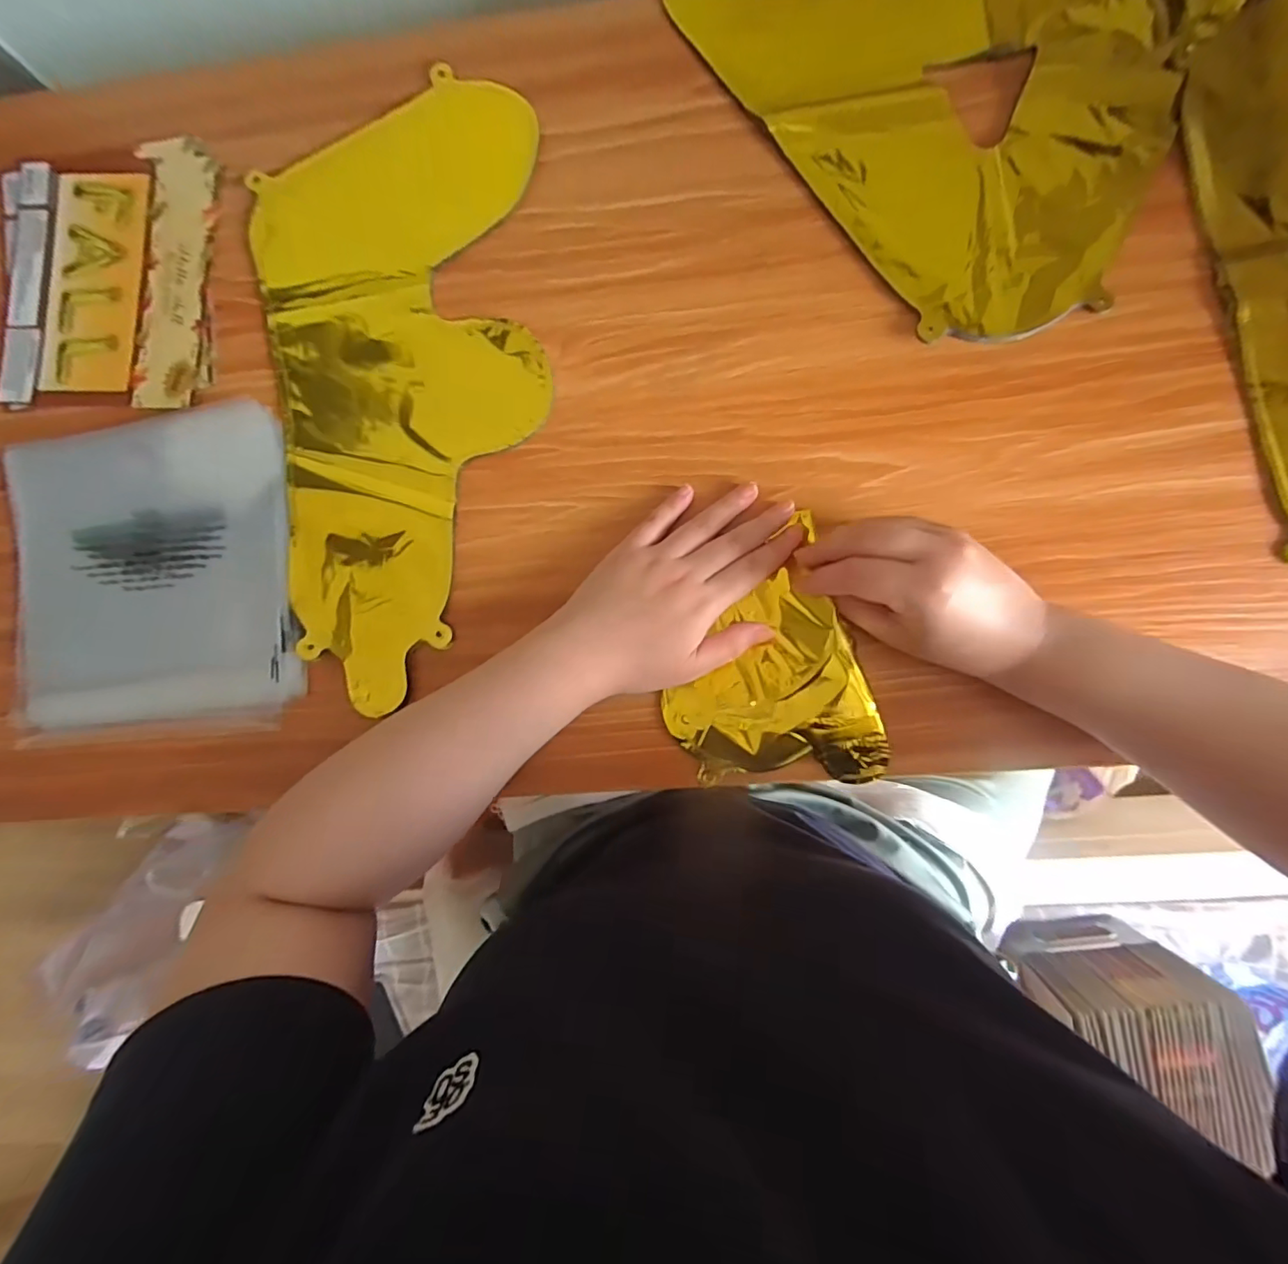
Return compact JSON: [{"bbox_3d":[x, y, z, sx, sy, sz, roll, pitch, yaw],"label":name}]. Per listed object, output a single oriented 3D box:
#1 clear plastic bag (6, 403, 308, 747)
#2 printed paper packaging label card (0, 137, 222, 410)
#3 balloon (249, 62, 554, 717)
[{"bbox_3d":[-0.350,-0.040,0.385,0.207,0.014,0.223,-5,87,4],"label":"clear plastic bag"},{"bbox_3d":[-0.401,-0.265,0.405,0.164,0.006,0.194,0,87,4],"label":"printed paper packaging label card"},{"bbox_3d":[-0.169,-0.169,0.379,0.197,0.010,0.422,-4,87,4],"label":"balloon"}]

